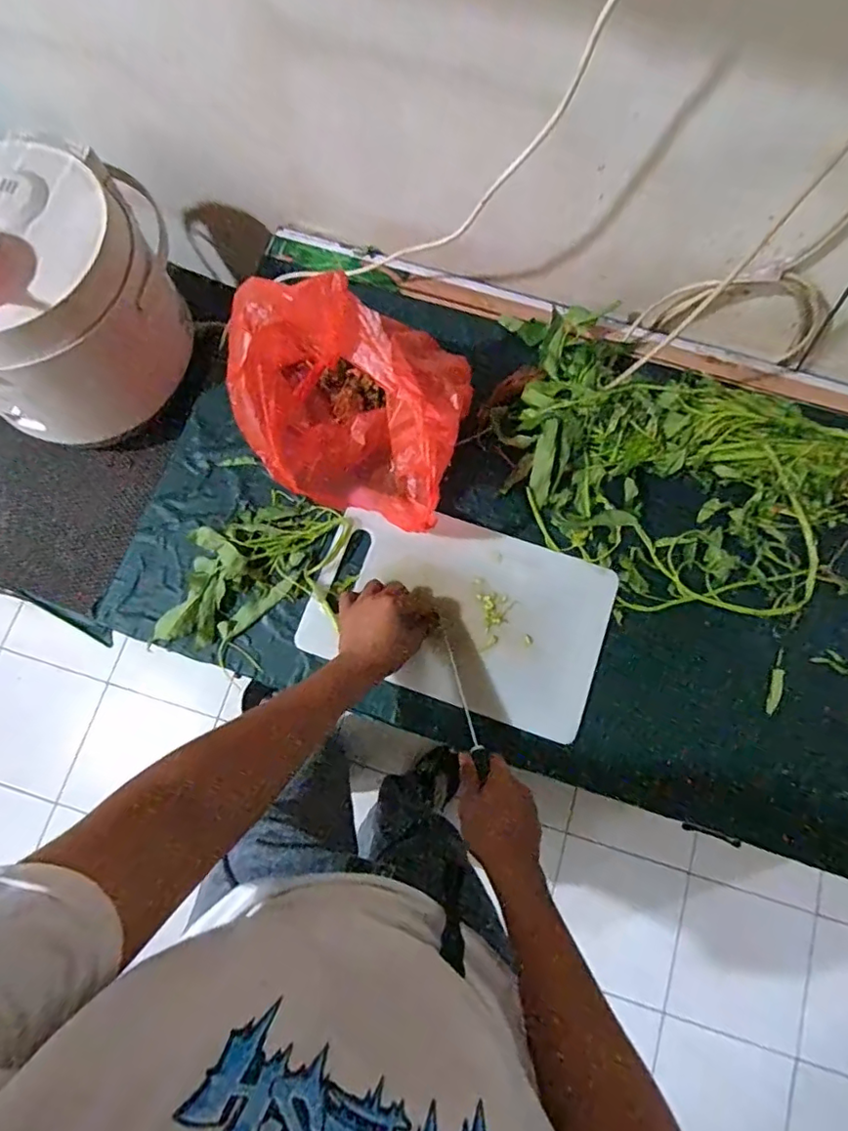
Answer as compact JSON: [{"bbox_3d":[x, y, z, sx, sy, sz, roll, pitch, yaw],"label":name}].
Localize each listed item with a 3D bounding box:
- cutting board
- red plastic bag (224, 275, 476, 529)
[{"bbox_3d":[0.047,0.056,0.716,0.360,0.017,0.224,19,77,7],"label":"cutting board"},{"bbox_3d":[-0.080,-0.171,0.660,0.255,0.210,0.209,5,77,1],"label":"red plastic bag"}]

